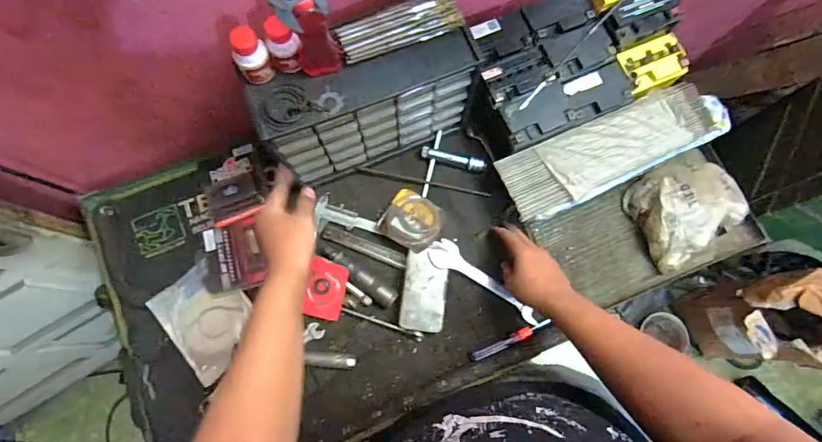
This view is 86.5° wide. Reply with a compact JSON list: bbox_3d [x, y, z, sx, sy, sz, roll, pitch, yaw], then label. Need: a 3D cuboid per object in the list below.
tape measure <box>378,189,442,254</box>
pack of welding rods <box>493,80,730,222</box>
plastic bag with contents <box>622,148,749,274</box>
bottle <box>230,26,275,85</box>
[{"bbox_3d":[0.004,0.000,0.718,0.095,0.030,0.088,28,77,5],"label":"tape measure"},{"bbox_3d":[0.329,-0.119,0.688,0.386,0.029,0.110,-23,78,-7],"label":"pack of welding rods"},{"bbox_3d":[0.448,-0.030,0.707,0.193,0.062,0.146,-35,80,-9],"label":"plastic bag with contents"},{"bbox_3d":[-0.186,-0.192,0.511,0.038,0.060,0.034,-28,79,-8],"label":"bottle"}]

